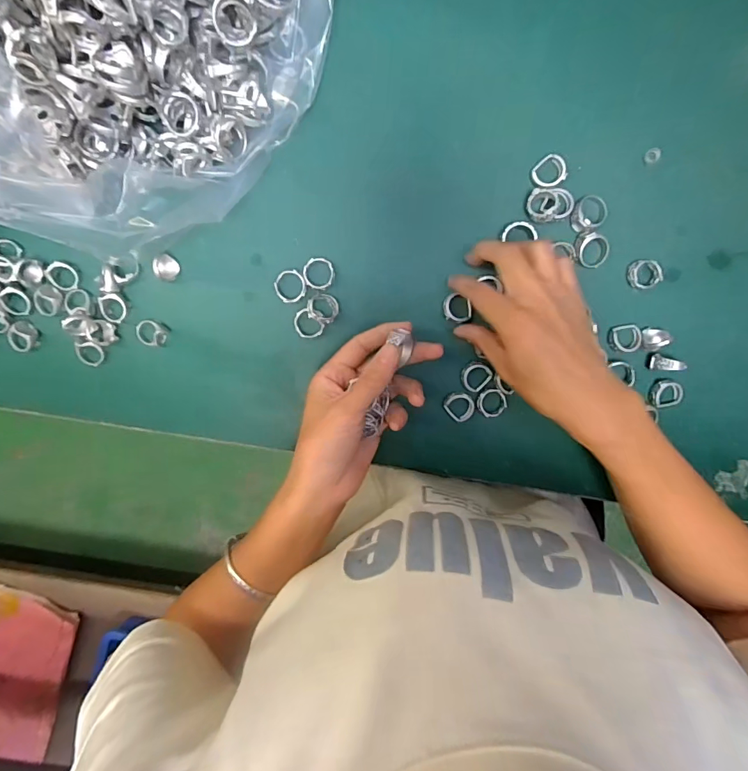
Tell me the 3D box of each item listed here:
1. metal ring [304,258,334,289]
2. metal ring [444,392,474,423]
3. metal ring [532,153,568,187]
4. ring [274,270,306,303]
[{"bbox_3d":[-0.042,-0.086,0.344,0.023,0.011,0.023,0,100,-1],"label":"metal ring"},{"bbox_3d":[0.070,0.017,0.361,0.025,0.008,0.021,42,101,-7],"label":"metal ring"},{"bbox_3d":[0.132,-0.161,0.335,0.024,0.004,0.021,-27,88,14],"label":"metal ring"},{"bbox_3d":[-0.064,-0.077,0.345,0.023,0.011,0.024,0,100,-1],"label":"ring"}]

